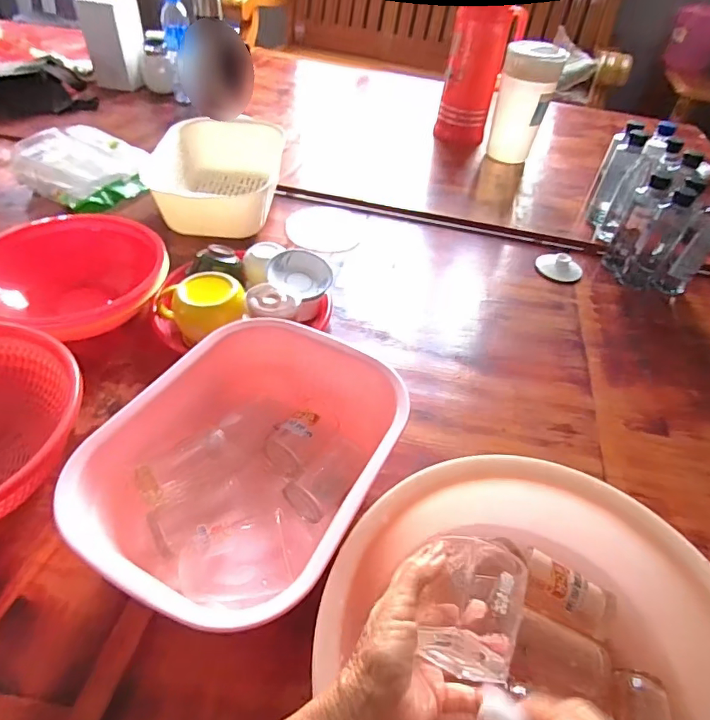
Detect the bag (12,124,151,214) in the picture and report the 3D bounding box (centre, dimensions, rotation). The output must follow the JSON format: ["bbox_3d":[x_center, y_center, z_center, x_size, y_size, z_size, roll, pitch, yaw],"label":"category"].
[{"bbox_3d":[-0.527,-0.374,0.942,0.225,0.070,0.191,30,50,22],"label":"bag"}]

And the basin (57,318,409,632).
[{"bbox_3d":[-0.092,0.102,0.492,0.233,0.116,0.298,23,48,16],"label":"basin"}]

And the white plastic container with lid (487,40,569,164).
[{"bbox_3d":[0.383,-0.587,1.114,0.117,0.229,0.106,16,46,10],"label":"white plastic container with lid"}]

